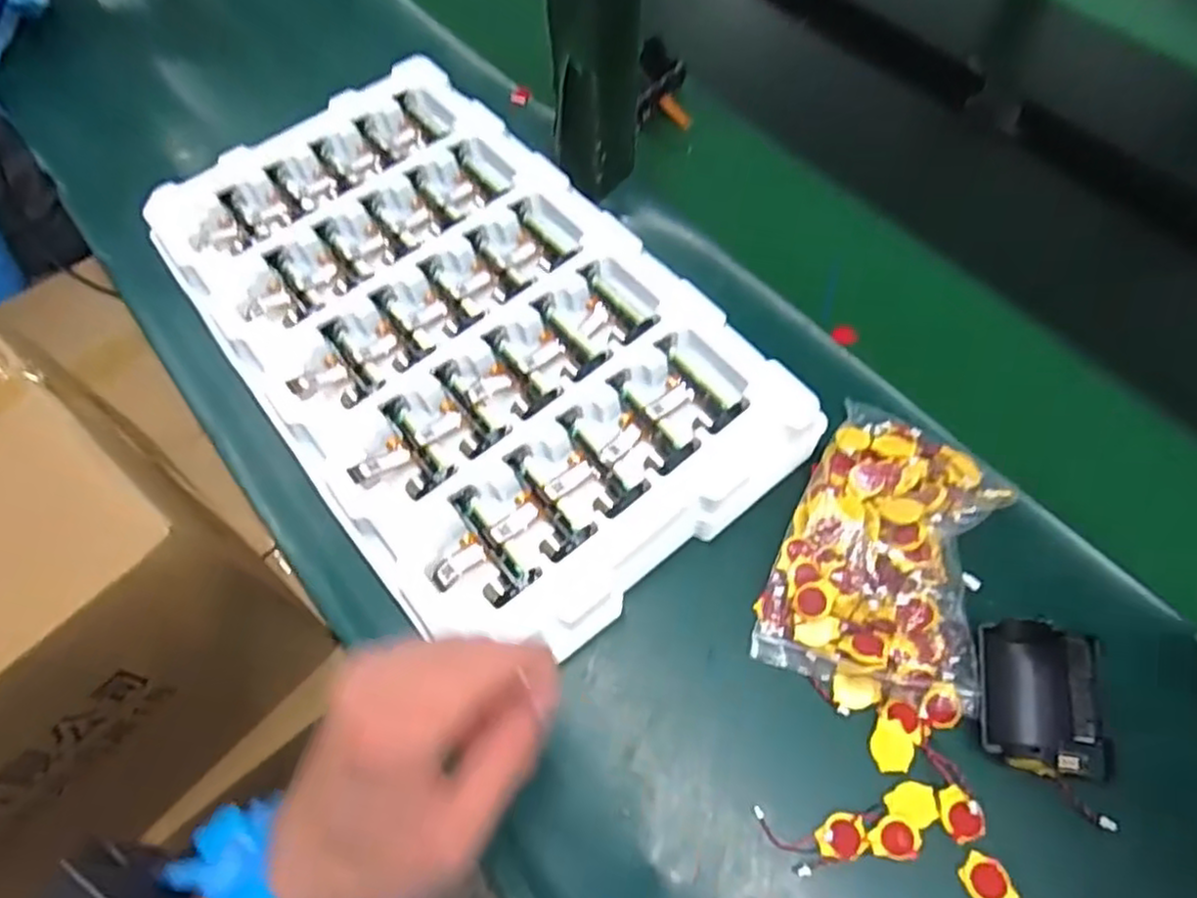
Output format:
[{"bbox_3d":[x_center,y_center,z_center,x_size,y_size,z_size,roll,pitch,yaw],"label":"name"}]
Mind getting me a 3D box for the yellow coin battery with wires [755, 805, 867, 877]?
[{"bbox_3d":[0.104,0.192,0.340,0.052,0.004,0.028,2,61,2],"label":"yellow coin battery with wires"}]

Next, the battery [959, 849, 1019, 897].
[{"bbox_3d":[0.185,0.205,0.329,0.025,0.005,0.019,39,68,20],"label":"battery"}]

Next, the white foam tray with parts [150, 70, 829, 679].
[{"bbox_3d":[-0.095,-0.082,0.457,0.248,0.051,0.426,-36,68,-17],"label":"white foam tray with parts"}]

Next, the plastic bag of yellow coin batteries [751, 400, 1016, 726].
[{"bbox_3d":[0.164,0.057,0.391,0.118,0.035,0.169,17,63,10],"label":"plastic bag of yellow coin batteries"}]

